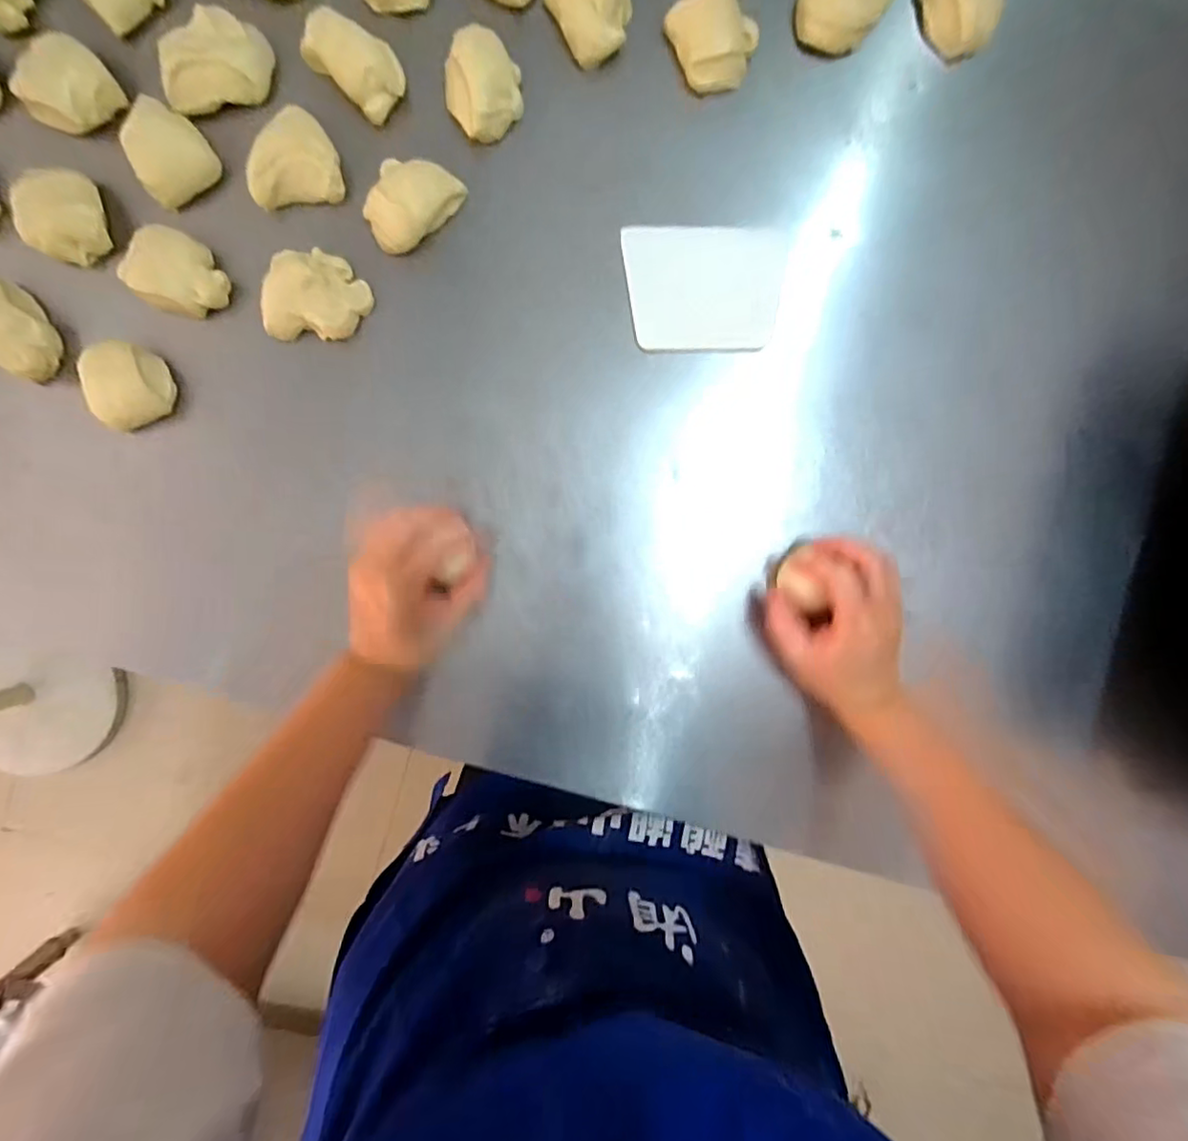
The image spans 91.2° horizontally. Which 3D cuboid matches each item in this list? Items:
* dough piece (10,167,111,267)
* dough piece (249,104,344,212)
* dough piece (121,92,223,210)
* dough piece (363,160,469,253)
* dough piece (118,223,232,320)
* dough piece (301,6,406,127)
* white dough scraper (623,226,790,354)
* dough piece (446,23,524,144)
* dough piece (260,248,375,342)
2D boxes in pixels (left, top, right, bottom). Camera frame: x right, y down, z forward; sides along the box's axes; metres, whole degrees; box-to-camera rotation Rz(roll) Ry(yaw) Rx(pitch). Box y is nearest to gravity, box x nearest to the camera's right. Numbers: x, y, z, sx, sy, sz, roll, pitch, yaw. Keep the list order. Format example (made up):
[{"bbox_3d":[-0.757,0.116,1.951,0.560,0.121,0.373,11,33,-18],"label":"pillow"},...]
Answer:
[{"bbox_3d":[-0.391,-0.263,0.435,0.054,0.040,0.061,32,92,-4],"label":"dough piece"},{"bbox_3d":[-0.225,-0.305,0.432,0.063,0.032,0.055,-13,95,-1],"label":"dough piece"},{"bbox_3d":[-0.316,-0.309,0.429,0.056,0.035,0.062,-36,95,0],"label":"dough piece"},{"bbox_3d":[-0.141,-0.280,0.442,0.052,0.030,0.073,40,92,-5],"label":"dough piece"},{"bbox_3d":[-0.311,-0.222,0.442,0.065,0.036,0.056,27,93,-4],"label":"dough piece"},{"bbox_3d":[-0.177,-0.377,0.434,0.071,0.031,0.046,38,92,-5],"label":"dough piece"},{"bbox_3d":[0.097,-0.233,0.482,0.141,0.005,0.101,-8,90,-13],"label":"white dough scraper"},{"bbox_3d":[-0.083,-0.365,0.436,0.056,0.028,0.072,-5,94,-2],"label":"dough piece"},{"bbox_3d":[-0.214,-0.206,0.447,0.067,0.043,0.076,30,92,-4],"label":"dough piece"}]

